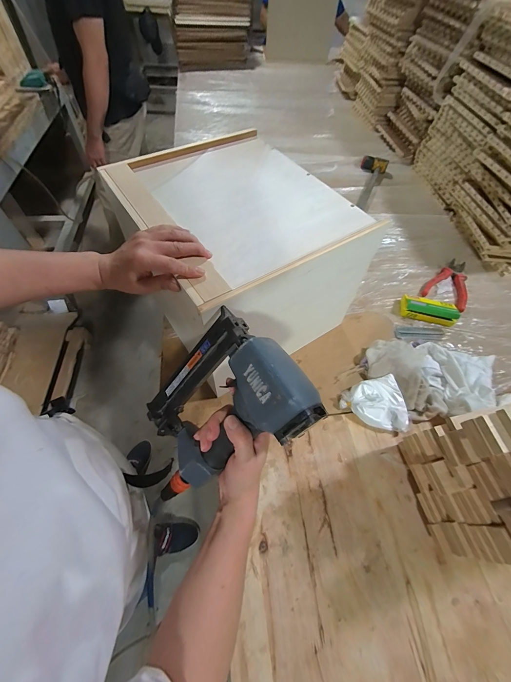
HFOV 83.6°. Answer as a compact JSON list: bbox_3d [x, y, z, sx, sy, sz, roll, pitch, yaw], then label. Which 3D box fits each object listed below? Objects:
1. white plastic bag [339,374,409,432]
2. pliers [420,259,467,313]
[{"bbox_3d":[0.231,0.129,0.556,0.113,0.042,0.102,-11,60,-10],"label":"white plastic bag"},{"bbox_3d":[0.521,-0.164,0.770,0.103,0.025,0.182,27,61,13],"label":"pliers"}]

